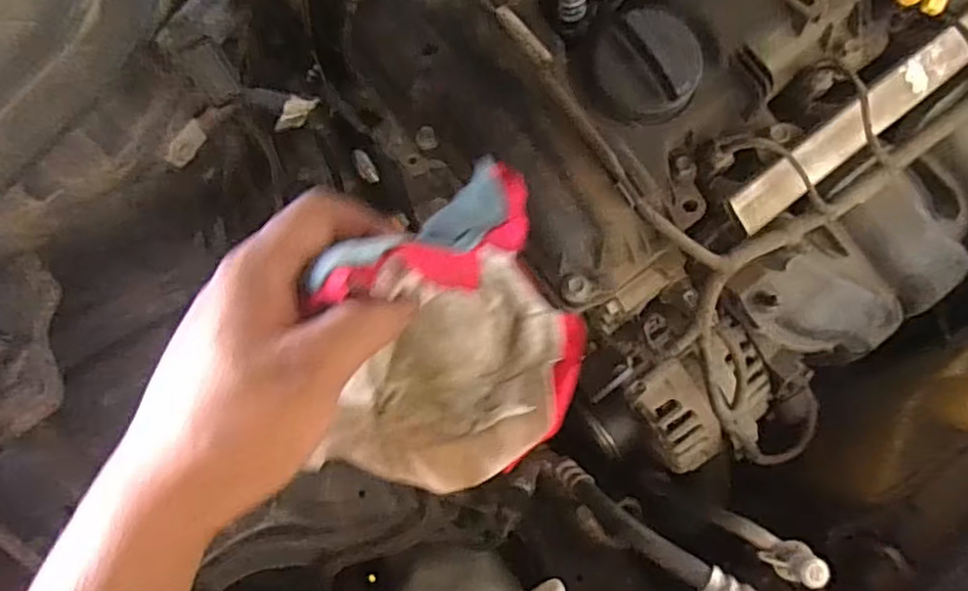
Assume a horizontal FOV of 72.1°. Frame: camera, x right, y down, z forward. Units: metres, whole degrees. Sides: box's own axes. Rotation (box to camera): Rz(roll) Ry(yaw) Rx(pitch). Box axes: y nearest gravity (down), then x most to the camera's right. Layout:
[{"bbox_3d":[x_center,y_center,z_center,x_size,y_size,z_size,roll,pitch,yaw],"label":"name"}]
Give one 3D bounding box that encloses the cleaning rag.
[{"bbox_3d":[-0.009,0.010,0.275,0.104,0.084,0.141,5,82,-3],"label":"cleaning rag"}]

